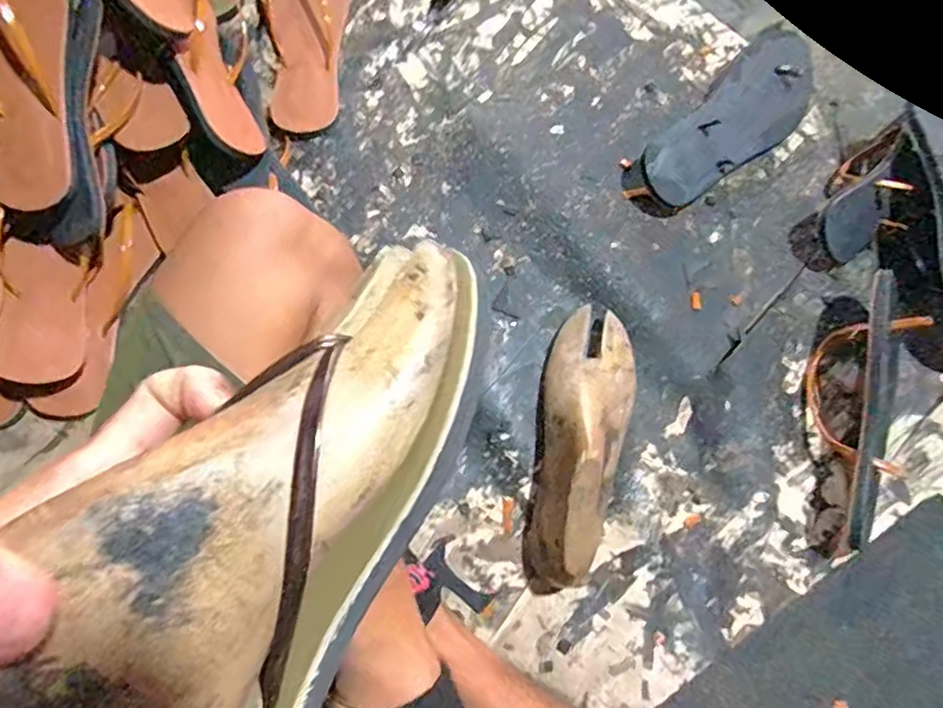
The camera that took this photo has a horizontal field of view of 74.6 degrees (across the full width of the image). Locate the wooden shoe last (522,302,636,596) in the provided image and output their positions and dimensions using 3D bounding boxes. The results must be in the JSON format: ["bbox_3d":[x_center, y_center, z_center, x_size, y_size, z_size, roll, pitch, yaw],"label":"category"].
[{"bbox_3d":[0.097,0.078,0.529,0.078,0.082,0.245,11,75,2],"label":"wooden shoe last"}]

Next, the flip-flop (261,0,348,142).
[{"bbox_3d":[-0.179,-0.371,0.661,0.091,0.041,0.299,-5,75,-2],"label":"flip-flop"}]

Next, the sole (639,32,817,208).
[{"bbox_3d":[0.273,-0.240,0.635,0.090,0.043,0.246,43,79,10],"label":"sole"}]

